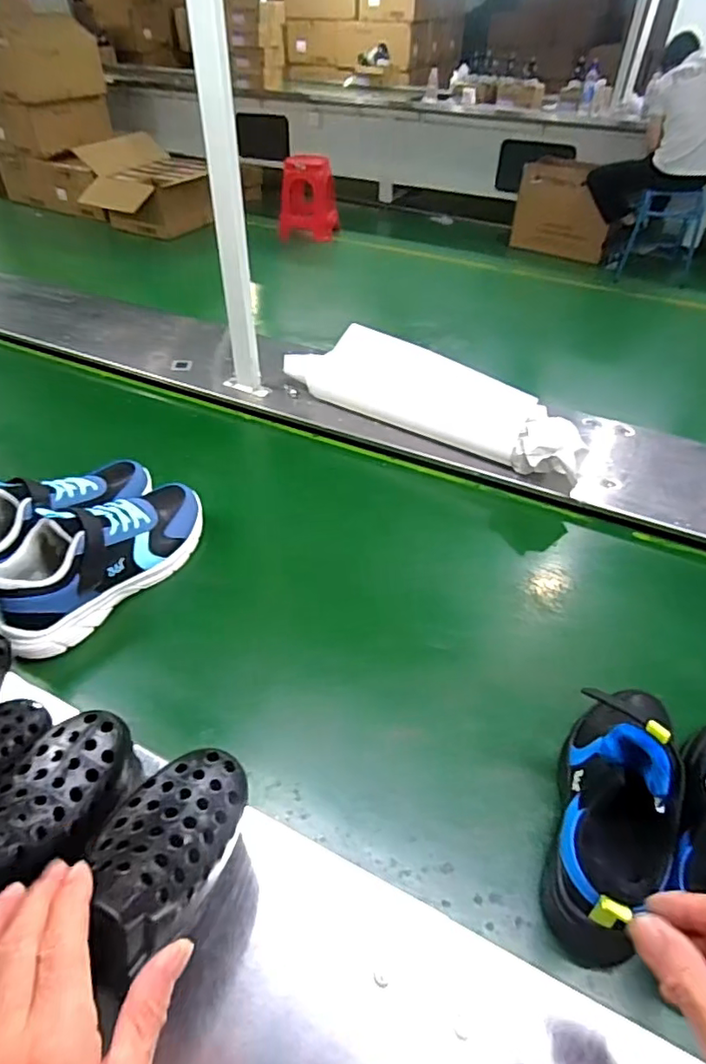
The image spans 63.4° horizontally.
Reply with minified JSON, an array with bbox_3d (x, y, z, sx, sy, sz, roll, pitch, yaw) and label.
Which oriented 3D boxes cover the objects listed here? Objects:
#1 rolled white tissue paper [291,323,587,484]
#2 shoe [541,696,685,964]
[{"bbox_3d":[0.139,-0.217,0.943,0.513,0.081,0.178,28,49,24],"label":"rolled white tissue paper"},{"bbox_3d":[0.230,0.218,0.478,0.085,0.125,0.203,18,46,15],"label":"shoe"}]

